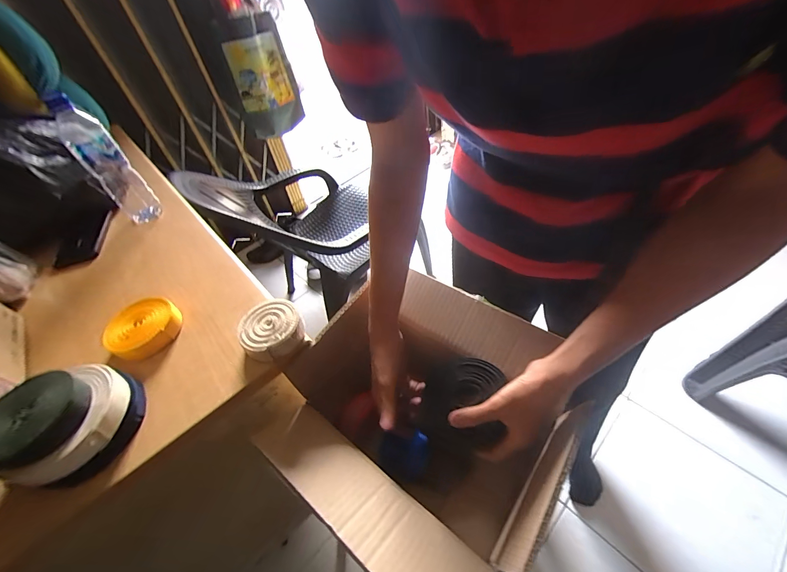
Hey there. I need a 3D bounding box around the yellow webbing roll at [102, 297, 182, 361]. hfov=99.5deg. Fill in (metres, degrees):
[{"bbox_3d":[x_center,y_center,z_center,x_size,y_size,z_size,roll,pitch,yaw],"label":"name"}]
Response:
[{"bbox_3d":[-0.342,0.057,0.456,0.073,0.030,0.087,16,53,22],"label":"yellow webbing roll"}]

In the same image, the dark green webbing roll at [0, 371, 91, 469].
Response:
[{"bbox_3d":[-0.358,0.131,0.335,0.080,0.031,0.085,-5,48,5],"label":"dark green webbing roll"}]

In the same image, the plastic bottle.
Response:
[{"bbox_3d":[-0.530,-0.227,0.621,0.069,0.222,0.060,-39,54,-23],"label":"plastic bottle"}]

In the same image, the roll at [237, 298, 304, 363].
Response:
[{"bbox_3d":[-0.159,0.057,0.433,0.079,0.029,0.076,-5,48,5],"label":"roll"}]

